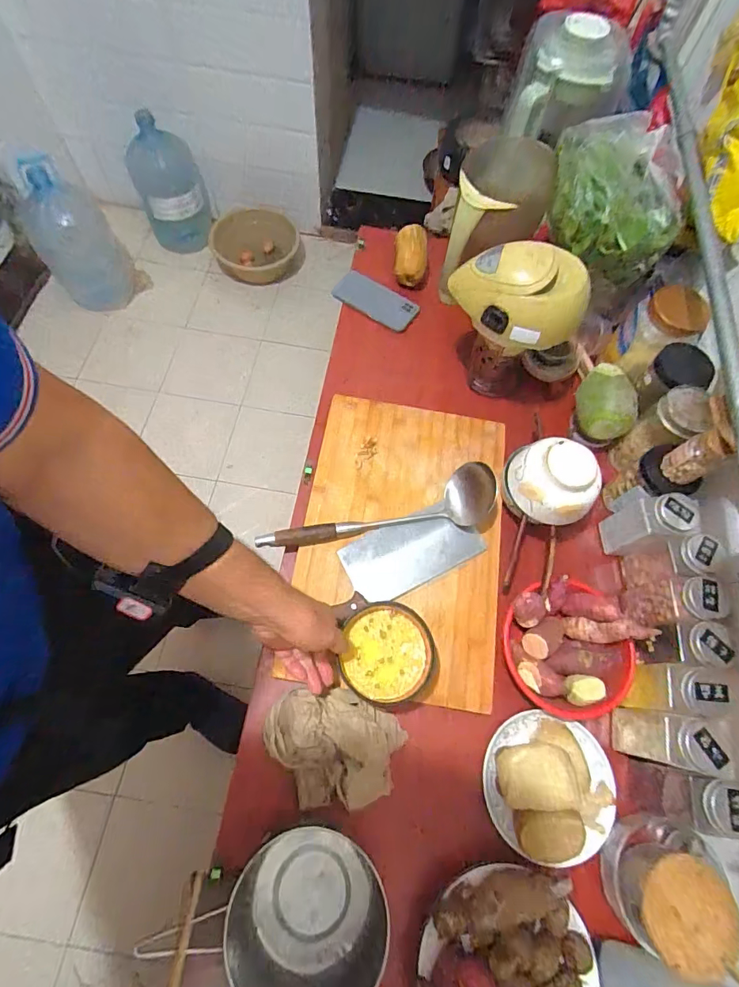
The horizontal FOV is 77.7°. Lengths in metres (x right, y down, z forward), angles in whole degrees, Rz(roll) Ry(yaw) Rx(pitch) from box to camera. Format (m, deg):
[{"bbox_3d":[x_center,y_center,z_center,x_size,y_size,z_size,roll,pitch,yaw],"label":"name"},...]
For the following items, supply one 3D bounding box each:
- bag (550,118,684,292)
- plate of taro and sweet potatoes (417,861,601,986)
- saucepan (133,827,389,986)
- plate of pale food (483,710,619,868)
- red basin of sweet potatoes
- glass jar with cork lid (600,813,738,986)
[{"bbox_3d":[0.390,-0.475,0.745,0.176,0.150,0.215,-1,68,-3],"label":"bag"},{"bbox_3d":[0.152,0.527,0.496,0.199,0.070,0.185,1,68,-2],"label":"plate of taro and sweet potatoes"},{"bbox_3d":[-0.090,0.467,0.500,0.214,0.098,0.161,-9,68,-6],"label":"saucepan"},{"bbox_3d":[0.235,0.362,0.572,0.159,0.080,0.155,1,68,-2],"label":"plate of pale food"},{"bbox_3d":[0.268,0.205,0.629,0.182,0.078,0.174,1,68,-2],"label":"red basin of sweet potatoes"},{"bbox_3d":[0.348,0.454,0.527,0.122,0.088,0.113,1,68,-2],"label":"glass jar with cork lid"}]

